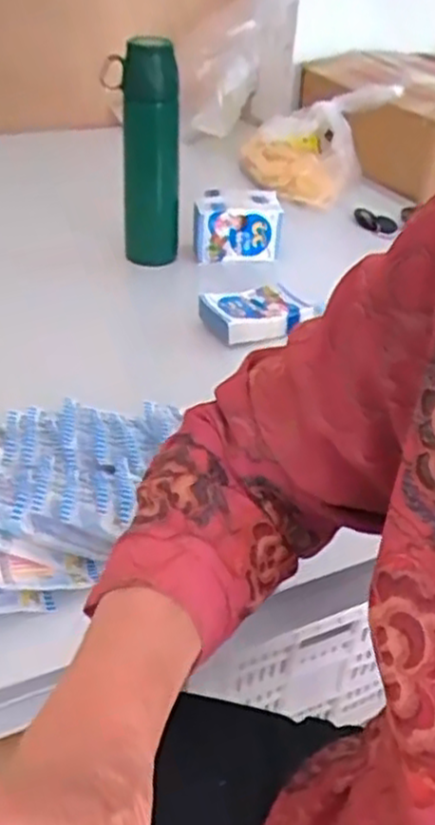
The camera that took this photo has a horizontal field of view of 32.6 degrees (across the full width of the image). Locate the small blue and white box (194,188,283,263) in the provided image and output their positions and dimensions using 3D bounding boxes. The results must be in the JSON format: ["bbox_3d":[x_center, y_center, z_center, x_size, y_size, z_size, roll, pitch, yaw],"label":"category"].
[{"bbox_3d":[0.025,-0.252,1.002,0.111,0.082,0.067,1,35,-3],"label":"small blue and white box"}]

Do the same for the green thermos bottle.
[{"bbox_3d":[-0.092,-0.328,0.958,0.084,0.272,0.064,2,35,-3],"label":"green thermos bottle"}]

